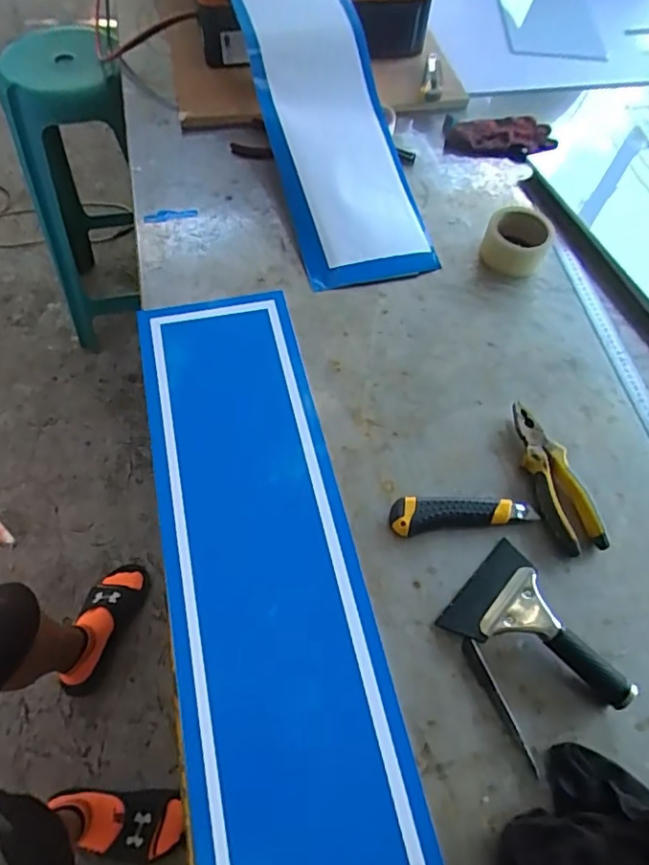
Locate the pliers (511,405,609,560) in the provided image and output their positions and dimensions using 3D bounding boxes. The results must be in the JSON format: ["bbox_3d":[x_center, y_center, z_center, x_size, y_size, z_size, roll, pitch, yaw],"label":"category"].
[{"bbox_3d":[0.263,0.049,0.664,0.056,0.028,0.188,-10,61,-8],"label":"pliers"}]

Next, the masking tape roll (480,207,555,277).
[{"bbox_3d":[0.288,-0.286,0.849,0.092,0.060,0.092,1,60,-2],"label":"masking tape roll"}]

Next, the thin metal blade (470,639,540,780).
[{"bbox_3d":[0.174,0.262,0.548,0.009,0.006,0.125,-18,63,-12],"label":"thin metal blade"}]

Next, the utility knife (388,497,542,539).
[{"bbox_3d":[0.155,0.092,0.638,0.160,0.024,0.041,-1,60,-3],"label":"utility knife"}]

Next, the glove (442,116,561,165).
[{"bbox_3d":[0.309,-0.526,1.005,0.193,0.031,0.107,3,60,-1],"label":"glove"}]

